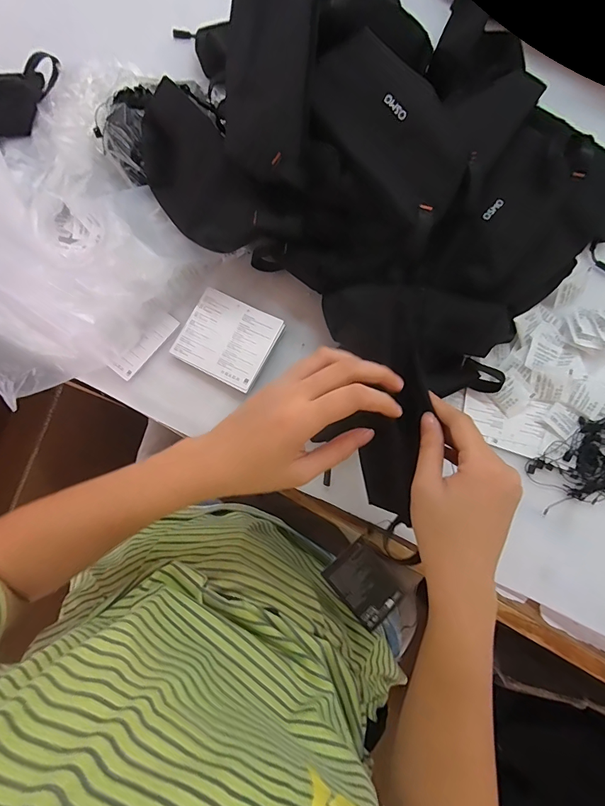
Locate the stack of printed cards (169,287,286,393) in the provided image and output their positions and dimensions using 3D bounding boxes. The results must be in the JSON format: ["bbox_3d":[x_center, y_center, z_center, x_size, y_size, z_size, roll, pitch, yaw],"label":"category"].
[{"bbox_3d":[-0.083,-0.072,0.449,0.099,0.012,0.090,27,80,5],"label":"stack of printed cards"}]

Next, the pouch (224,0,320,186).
[{"bbox_3d":[-0.029,-0.300,0.368,0.079,0.024,0.182,4,93,0],"label":"pouch"}]

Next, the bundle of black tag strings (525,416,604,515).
[{"bbox_3d":[0.313,0.066,0.430,0.124,0.011,0.081,-29,80,-6],"label":"bundle of black tag strings"}]

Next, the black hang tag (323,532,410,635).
[{"bbox_3d":[0.061,0.167,0.371,0.054,0.005,0.084,-40,109,-12],"label":"black hang tag"}]

